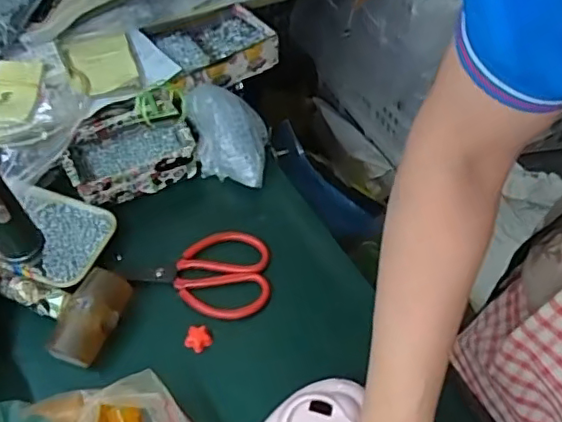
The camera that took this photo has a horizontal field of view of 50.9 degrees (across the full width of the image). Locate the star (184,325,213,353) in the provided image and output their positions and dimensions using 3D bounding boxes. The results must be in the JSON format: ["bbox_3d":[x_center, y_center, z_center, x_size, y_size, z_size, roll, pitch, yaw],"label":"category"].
[{"bbox_3d":[-0.085,0.129,0.600,0.025,0.010,0.024,-29,57,-19],"label":"star"}]

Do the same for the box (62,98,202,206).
[{"bbox_3d":[-0.188,-0.074,0.727,0.146,0.057,0.110,-22,55,-15],"label":"box"}]

